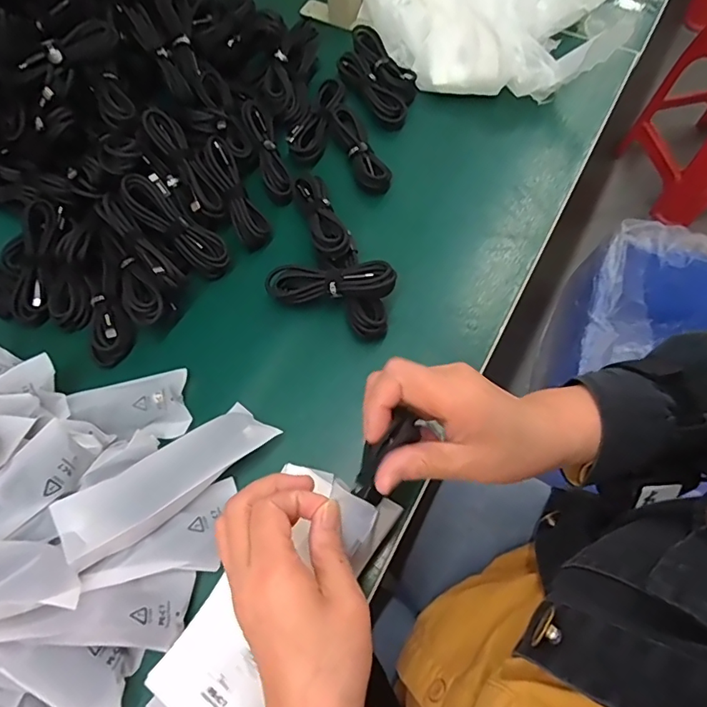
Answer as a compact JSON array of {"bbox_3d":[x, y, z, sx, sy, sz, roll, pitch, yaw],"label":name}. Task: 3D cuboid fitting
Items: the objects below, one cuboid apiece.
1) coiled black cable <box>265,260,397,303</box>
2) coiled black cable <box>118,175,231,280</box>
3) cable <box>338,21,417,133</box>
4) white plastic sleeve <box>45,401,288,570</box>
[{"bbox_3d":[-0.019,-0.061,0.426,0.112,0.022,0.029,-1,66,18],"label":"coiled black cable"},{"bbox_3d":[-0.163,-0.117,0.451,0.113,0.019,0.034,41,71,-8],"label":"coiled black cable"},{"bbox_3d":[0.026,-0.304,0.536,0.059,0.015,0.136,-28,68,-10],"label":"cable"},{"bbox_3d":[-0.132,0.089,0.359,0.152,0.023,0.050,-32,70,-30],"label":"white plastic sleeve"}]

